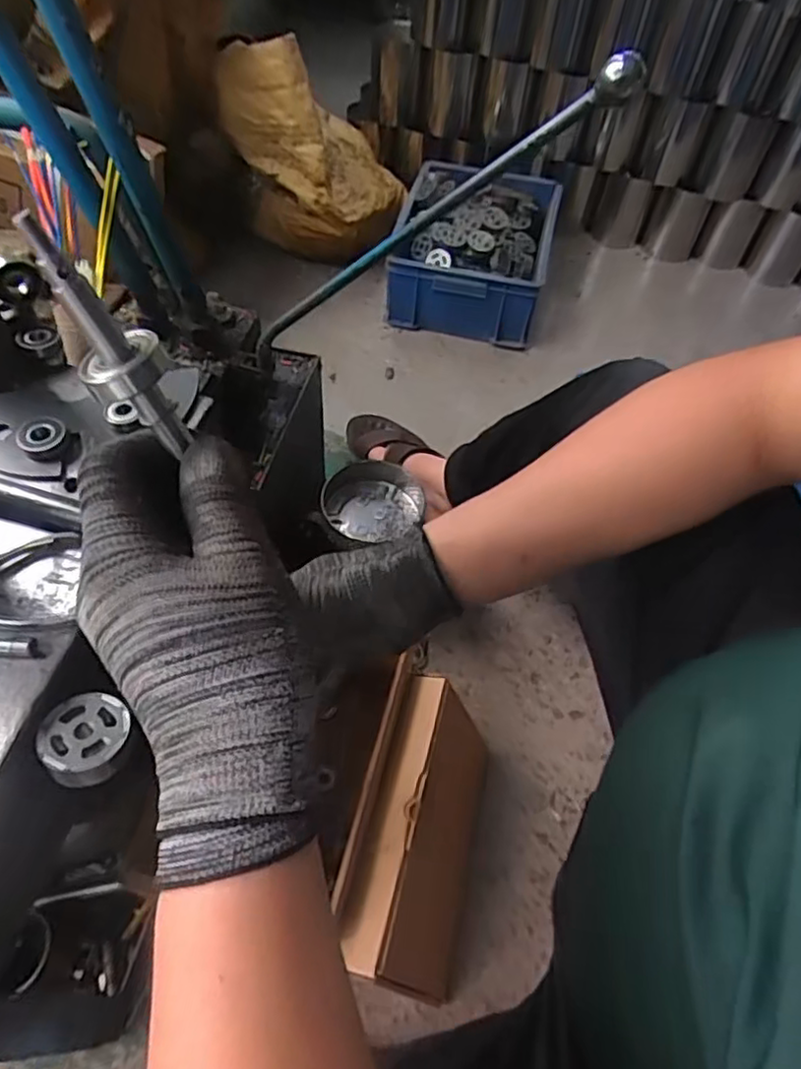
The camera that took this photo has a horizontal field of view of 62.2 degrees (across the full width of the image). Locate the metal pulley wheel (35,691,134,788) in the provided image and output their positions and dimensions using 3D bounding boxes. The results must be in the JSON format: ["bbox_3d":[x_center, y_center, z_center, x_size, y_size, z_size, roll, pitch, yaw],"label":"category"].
[{"bbox_3d":[-0.192,0.123,0.405,0.050,0.016,0.055,-33,63,-24],"label":"metal pulley wheel"}]

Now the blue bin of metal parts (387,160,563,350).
[{"bbox_3d":[0.154,-0.606,1.373,0.305,0.179,0.416,13,55,5],"label":"blue bin of metal parts"}]

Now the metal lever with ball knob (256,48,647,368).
[{"bbox_3d":[-0.003,-0.245,0.567,0.029,0.438,0.023,43,50,-28],"label":"metal lever with ball knob"}]

